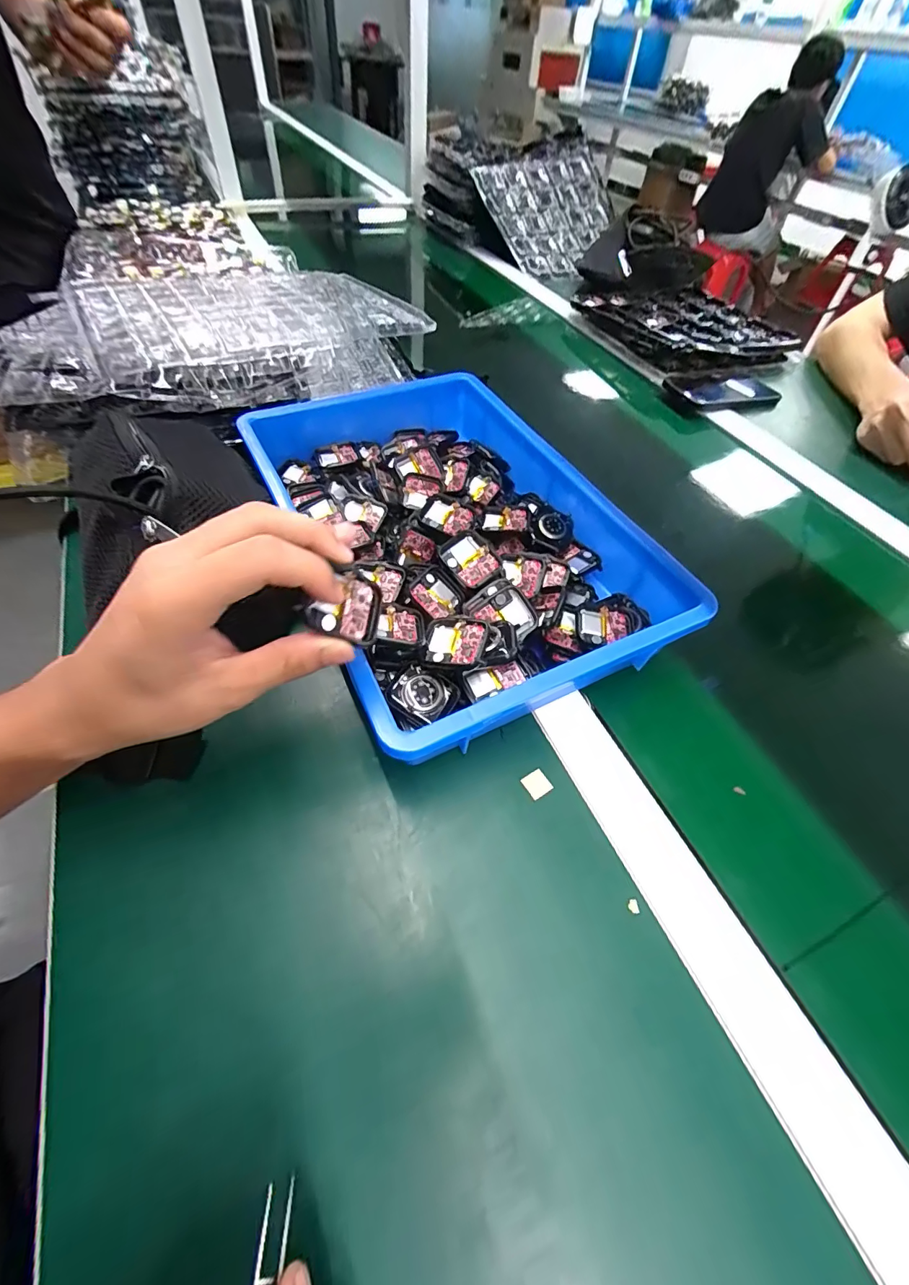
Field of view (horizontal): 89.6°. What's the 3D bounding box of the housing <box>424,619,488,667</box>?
[{"bbox_3d":[0.002,0.001,0.296,0.039,0.011,0.037,-2,56,21],"label":"housing"}]

